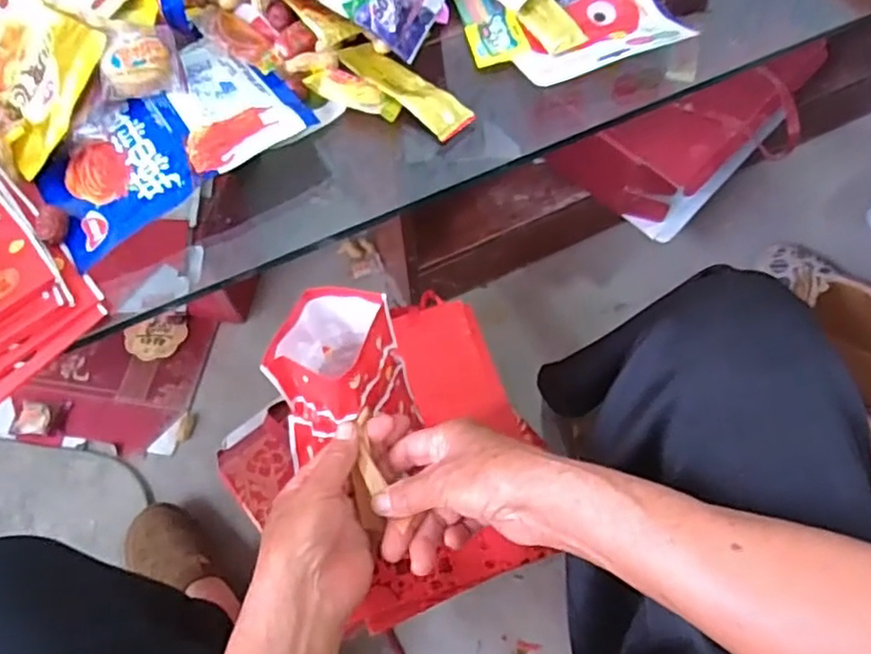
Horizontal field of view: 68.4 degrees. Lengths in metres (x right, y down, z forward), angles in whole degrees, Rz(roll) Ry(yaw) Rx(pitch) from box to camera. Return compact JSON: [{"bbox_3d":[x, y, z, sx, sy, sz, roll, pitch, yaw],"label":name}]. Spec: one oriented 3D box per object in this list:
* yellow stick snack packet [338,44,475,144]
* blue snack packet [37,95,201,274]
[{"bbox_3d":[-0.024,-0.169,0.451,0.109,0.010,0.032,37,71,18],"label":"yellow stick snack packet"},{"bbox_3d":[-0.202,-0.098,0.413,0.099,0.023,0.085,-31,67,-12],"label":"blue snack packet"}]

